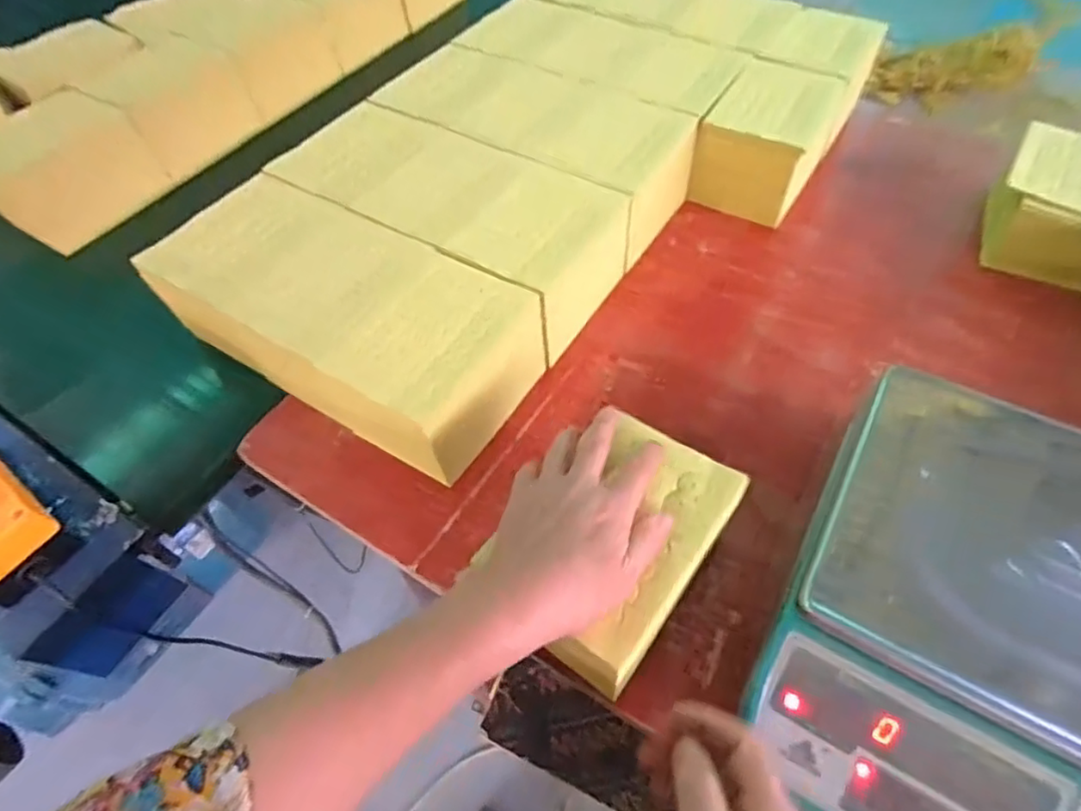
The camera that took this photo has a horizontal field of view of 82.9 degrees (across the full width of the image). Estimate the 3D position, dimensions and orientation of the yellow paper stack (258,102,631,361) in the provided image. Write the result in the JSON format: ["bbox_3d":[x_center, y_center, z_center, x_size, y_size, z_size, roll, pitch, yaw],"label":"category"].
[{"bbox_3d":[-0.098,-0.199,0.670,0.348,0.107,0.165,26,60,19],"label":"yellow paper stack"}]

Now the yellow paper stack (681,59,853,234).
[{"bbox_3d":[0.274,-0.322,0.749,0.118,0.111,0.158,27,60,19],"label":"yellow paper stack"}]

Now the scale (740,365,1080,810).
[{"bbox_3d":[0.319,0.162,0.401,0.299,0.097,0.308,24,60,18],"label":"scale"}]

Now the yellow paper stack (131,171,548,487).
[{"bbox_3d":[-0.199,-0.078,0.591,0.363,0.112,0.187,24,60,18],"label":"yellow paper stack"}]

